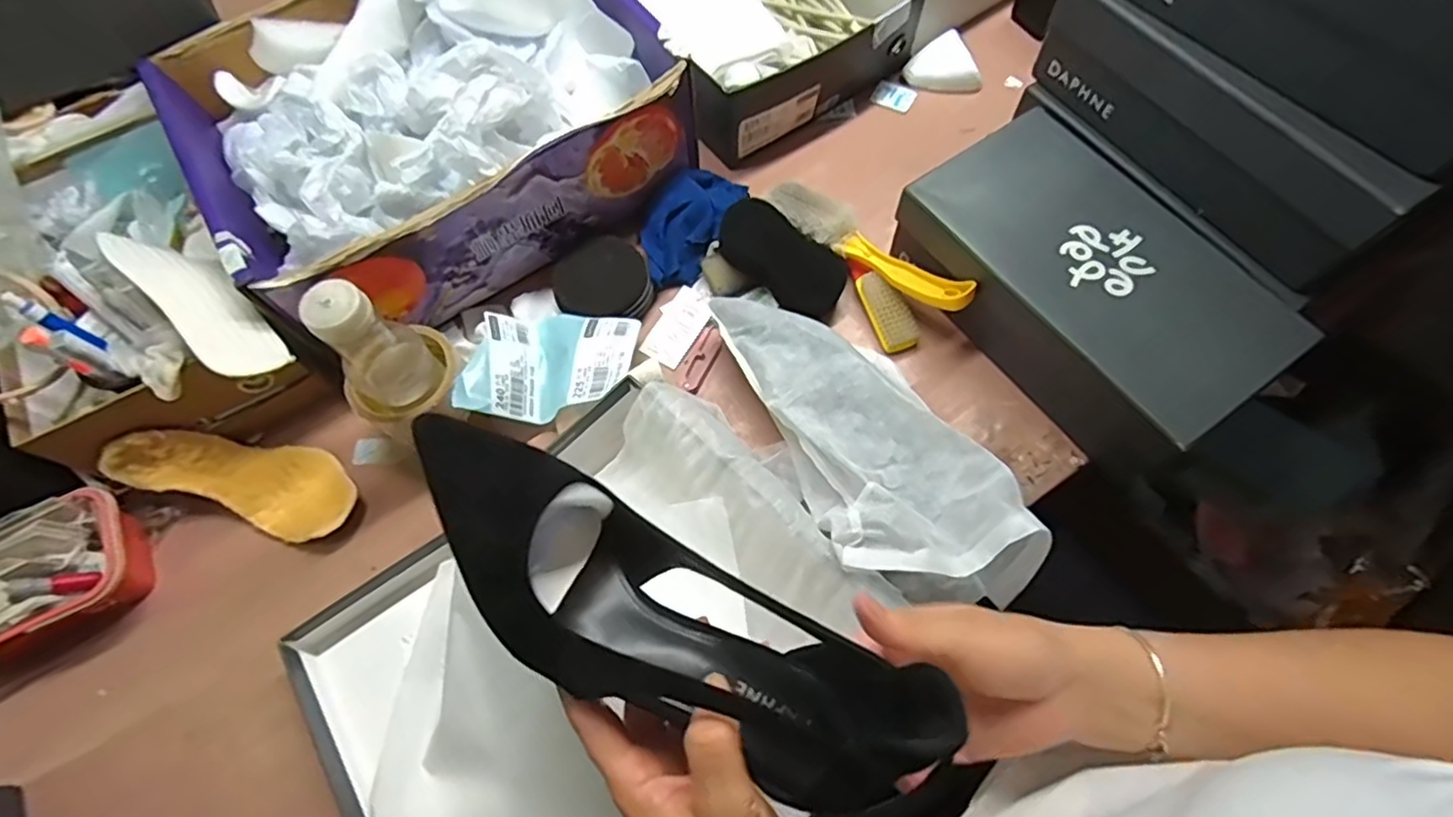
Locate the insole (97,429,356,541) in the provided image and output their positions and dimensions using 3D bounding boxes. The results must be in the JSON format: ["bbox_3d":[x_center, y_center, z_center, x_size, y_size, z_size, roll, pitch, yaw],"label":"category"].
[{"bbox_3d":[-0.411,0.058,0.560,0.192,0.040,0.078,16,67,-8],"label":"insole"}]

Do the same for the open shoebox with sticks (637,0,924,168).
[{"bbox_3d":[0.009,-0.459,0.739,0.252,0.093,0.336,-35,70,-12],"label":"open shoebox with sticks"}]

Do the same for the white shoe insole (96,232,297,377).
[{"bbox_3d":[-0.412,-0.083,0.513,0.168,0.016,0.056,41,36,12],"label":"white shoe insole"}]

